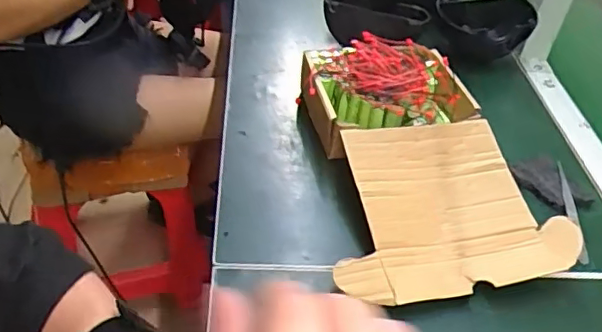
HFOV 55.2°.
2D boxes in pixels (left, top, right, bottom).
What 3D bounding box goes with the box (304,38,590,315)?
[{"bbox_3d":[0.120,-0.019,0.587,0.205,0.076,0.319,-6,43,-15],"label":"box"}]

